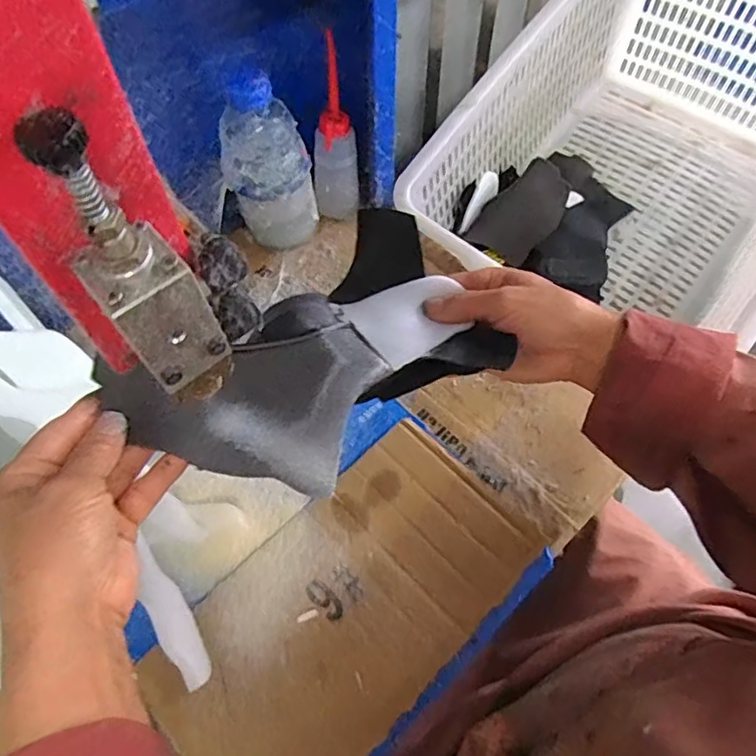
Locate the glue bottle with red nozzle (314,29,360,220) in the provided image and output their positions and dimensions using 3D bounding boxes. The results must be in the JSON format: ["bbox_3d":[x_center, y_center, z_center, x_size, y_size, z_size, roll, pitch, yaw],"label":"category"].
[{"bbox_3d":[-0.045,-0.247,0.592,0.047,0.173,0.049,-2,60,-2],"label":"glue bottle with red nozzle"}]

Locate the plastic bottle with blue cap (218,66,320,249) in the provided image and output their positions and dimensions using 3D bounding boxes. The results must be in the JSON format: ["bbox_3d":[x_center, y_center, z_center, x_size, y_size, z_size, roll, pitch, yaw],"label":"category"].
[{"bbox_3d":[-0.112,-0.216,0.578,0.087,0.174,0.076,-12,61,-7],"label":"plastic bottle with blue cap"}]

